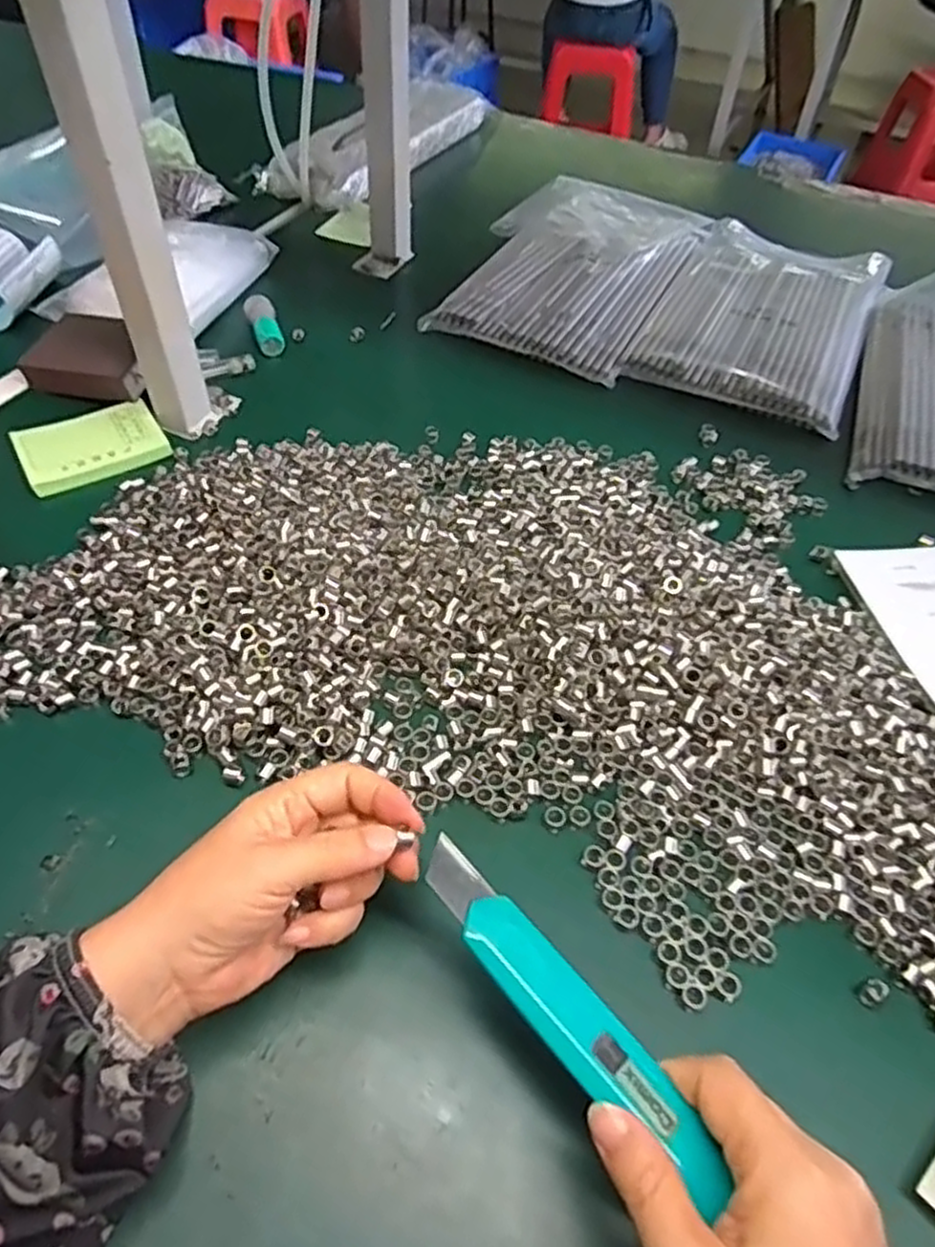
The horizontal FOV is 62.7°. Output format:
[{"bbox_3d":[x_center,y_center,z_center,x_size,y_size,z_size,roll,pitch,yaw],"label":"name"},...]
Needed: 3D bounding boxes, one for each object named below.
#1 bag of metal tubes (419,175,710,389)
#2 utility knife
[{"bbox_3d":[0.102,-0.355,0.753,0.204,0.026,0.313,23,52,16],"label":"bag of metal tubes"},{"bbox_3d":[0.034,0.135,0.275,0.023,0.011,0.139,-34,65,-28],"label":"utility knife"}]

